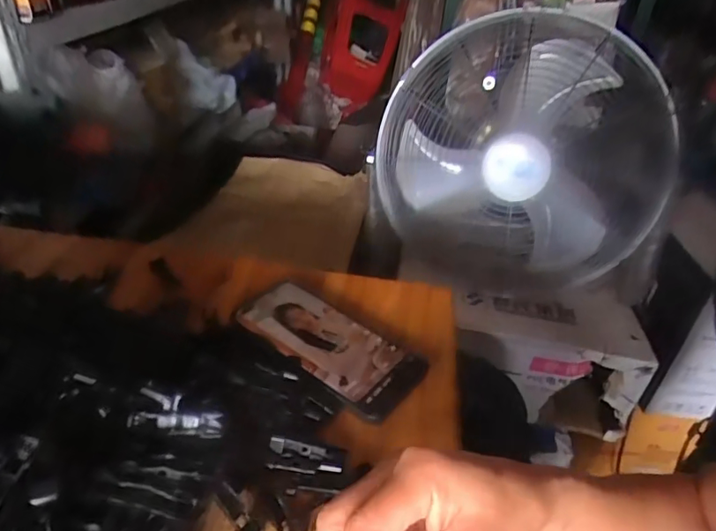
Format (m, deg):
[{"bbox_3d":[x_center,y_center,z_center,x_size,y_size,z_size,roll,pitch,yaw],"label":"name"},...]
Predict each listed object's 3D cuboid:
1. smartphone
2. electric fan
[{"bbox_3d":[-0.024,0.062,0.437,0.158,0.012,0.074,28,41,30],"label":"smartphone"},{"bbox_3d":[0.250,-0.173,0.808,0.401,0.383,0.161,9,35,5],"label":"electric fan"}]

